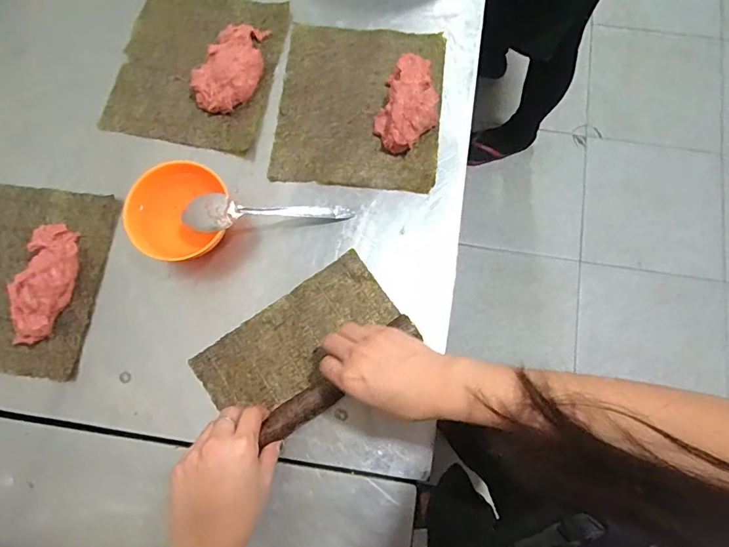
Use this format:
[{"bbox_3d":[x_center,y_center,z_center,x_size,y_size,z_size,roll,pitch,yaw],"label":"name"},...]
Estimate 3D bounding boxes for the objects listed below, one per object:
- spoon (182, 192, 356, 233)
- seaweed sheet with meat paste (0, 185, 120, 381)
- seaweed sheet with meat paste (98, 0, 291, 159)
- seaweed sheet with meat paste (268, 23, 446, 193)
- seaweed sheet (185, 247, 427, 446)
[{"bbox_3d":[-0.099,-0.066,0.491,0.170,0.022,0.038,-5,74,-21],"label":"spoon"},{"bbox_3d":[-0.375,-0.001,0.489,0.180,0.035,0.200,7,77,3],"label":"seaweed sheet with meat paste"},{"bbox_3d":[-0.195,-0.251,0.550,0.188,0.032,0.201,11,77,4],"label":"seaweed sheet with meat paste"},{"bbox_3d":[-0.005,-0.199,0.532,0.184,0.032,0.201,6,77,3],"label":"seaweed sheet with meat paste"},{"bbox_3d":[-0.060,0.074,0.463,0.201,0.032,0.118,-34,77,-8],"label":"seaweed sheet"}]

